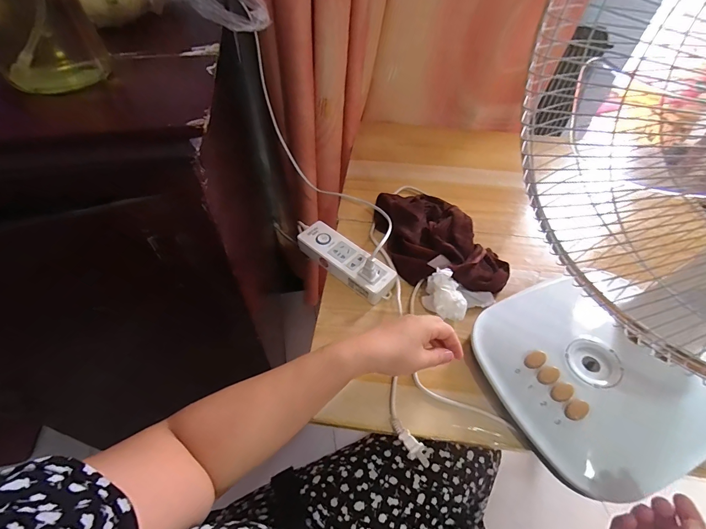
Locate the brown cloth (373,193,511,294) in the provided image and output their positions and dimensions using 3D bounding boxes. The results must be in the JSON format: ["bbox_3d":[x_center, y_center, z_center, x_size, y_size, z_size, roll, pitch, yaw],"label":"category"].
[{"bbox_3d":[0.136,-0.053,0.565,0.184,0.065,0.200,0,51,-2],"label":"brown cloth"}]

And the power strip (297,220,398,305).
[{"bbox_3d":[-0.011,-0.008,0.548,0.177,0.033,0.060,36,58,24],"label":"power strip"}]

